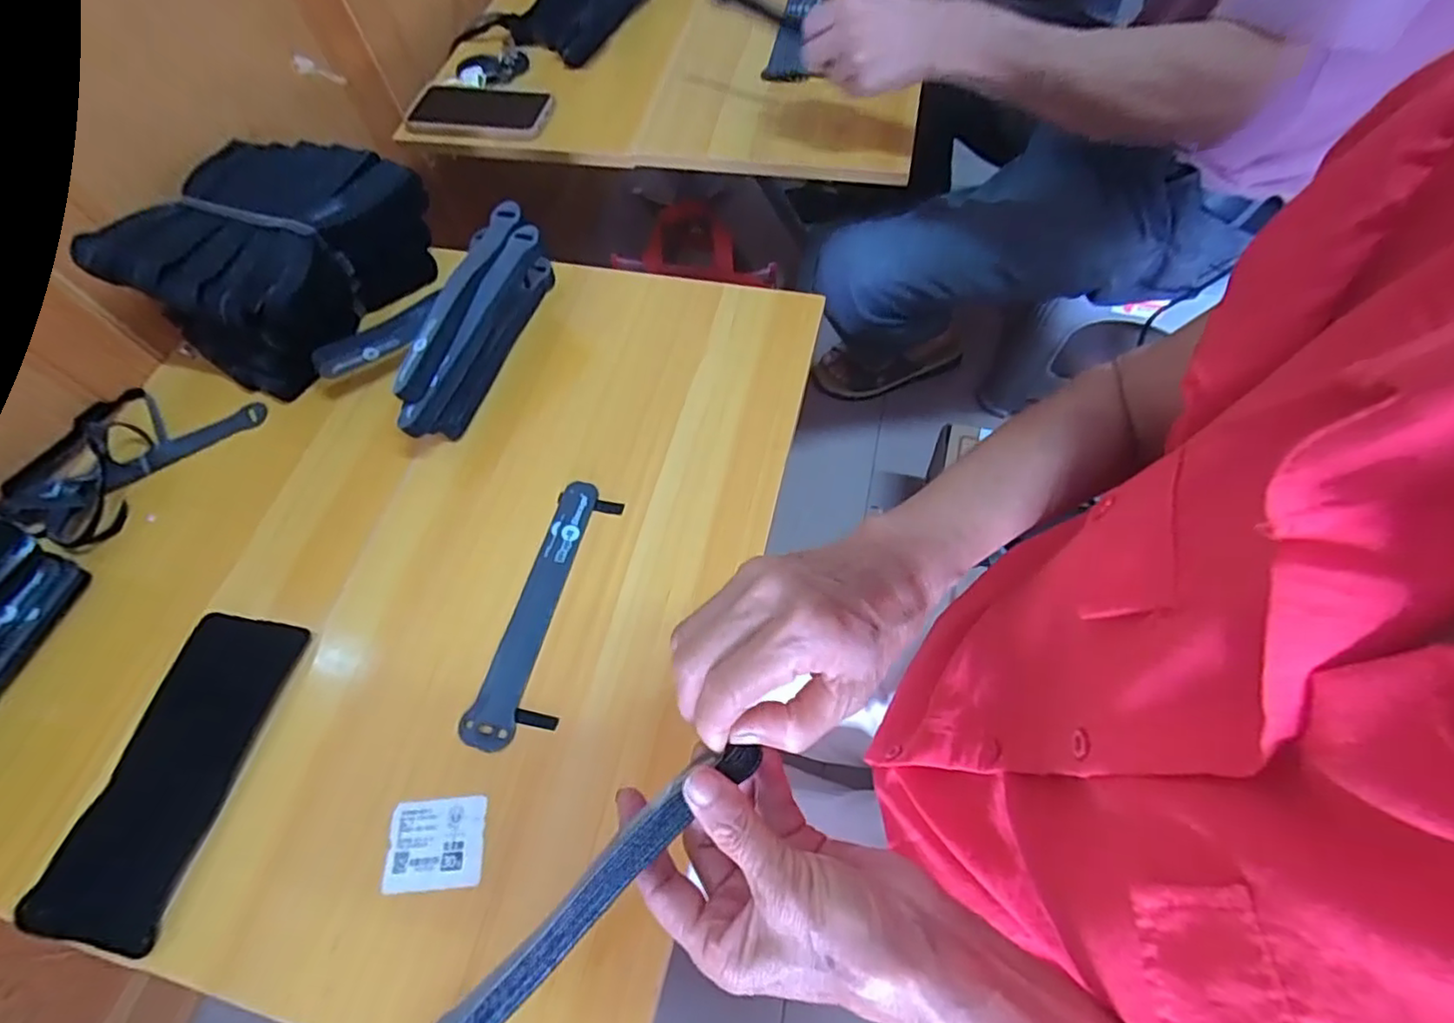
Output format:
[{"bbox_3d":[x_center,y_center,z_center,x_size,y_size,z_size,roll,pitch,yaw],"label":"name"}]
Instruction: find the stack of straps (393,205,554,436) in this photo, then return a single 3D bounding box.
[{"bbox_3d":[-0.200,-0.151,0.521,0.053,0.083,0.210,12,64,10],"label":"stack of straps"}]

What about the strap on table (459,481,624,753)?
[{"bbox_3d":[-0.124,0.067,0.445,0.054,0.004,0.195,12,64,10],"label":"strap on table"}]

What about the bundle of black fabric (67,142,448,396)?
[{"bbox_3d":[-0.393,-0.231,0.560,0.186,0.111,0.217,23,66,15],"label":"bundle of black fabric"}]

